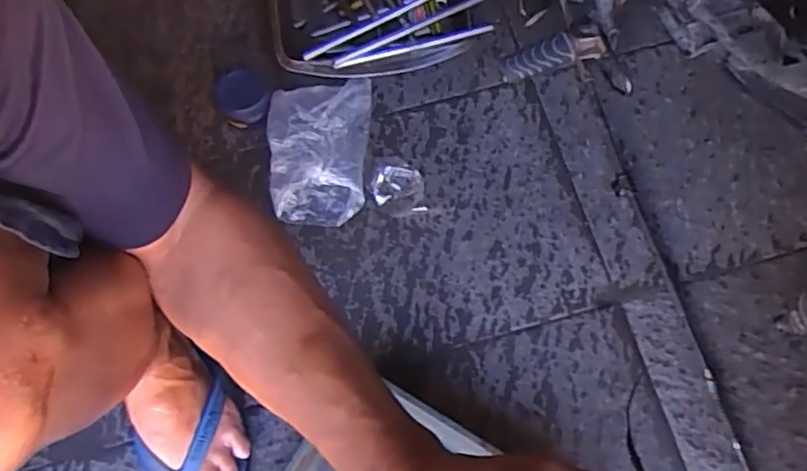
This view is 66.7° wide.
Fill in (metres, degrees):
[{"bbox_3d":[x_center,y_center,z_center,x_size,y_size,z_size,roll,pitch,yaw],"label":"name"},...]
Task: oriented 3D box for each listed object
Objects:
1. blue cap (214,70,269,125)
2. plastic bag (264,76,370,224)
[{"bbox_3d":[-0.193,-0.161,0.741,0.055,0.048,0.057,0,73,0],"label":"blue cap"},{"bbox_3d":[-0.101,-0.104,0.726,0.111,0.046,0.176,2,73,1],"label":"plastic bag"}]

